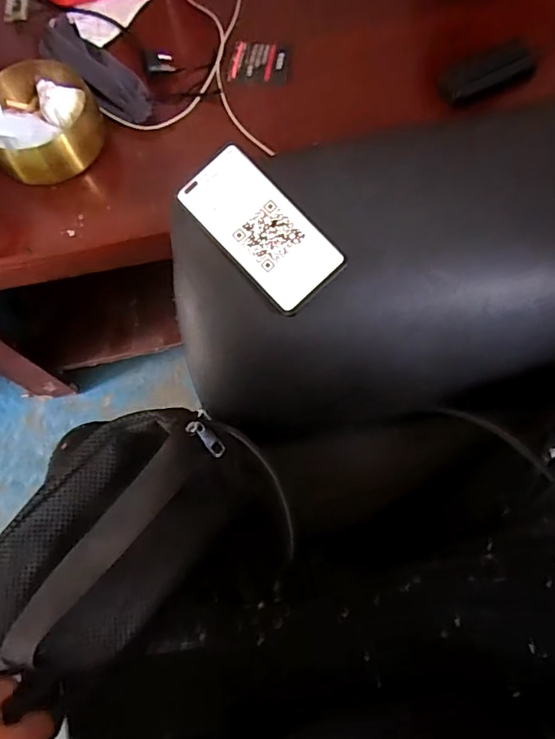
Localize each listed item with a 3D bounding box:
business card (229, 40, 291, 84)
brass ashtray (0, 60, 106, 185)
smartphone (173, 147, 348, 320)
[{"bbox_3d":[-0.023,-0.390,0.665,0.080,0.005,0.061,9,74,5],"label":"business card"},{"bbox_3d":[-0.282,-0.295,0.628,0.132,0.051,0.132,-1,73,2],"label":"brass ashtray"},{"bbox_3d":[-0.017,-0.131,0.492,0.076,0.005,0.160,-43,85,-1],"label":"smartphone"}]

